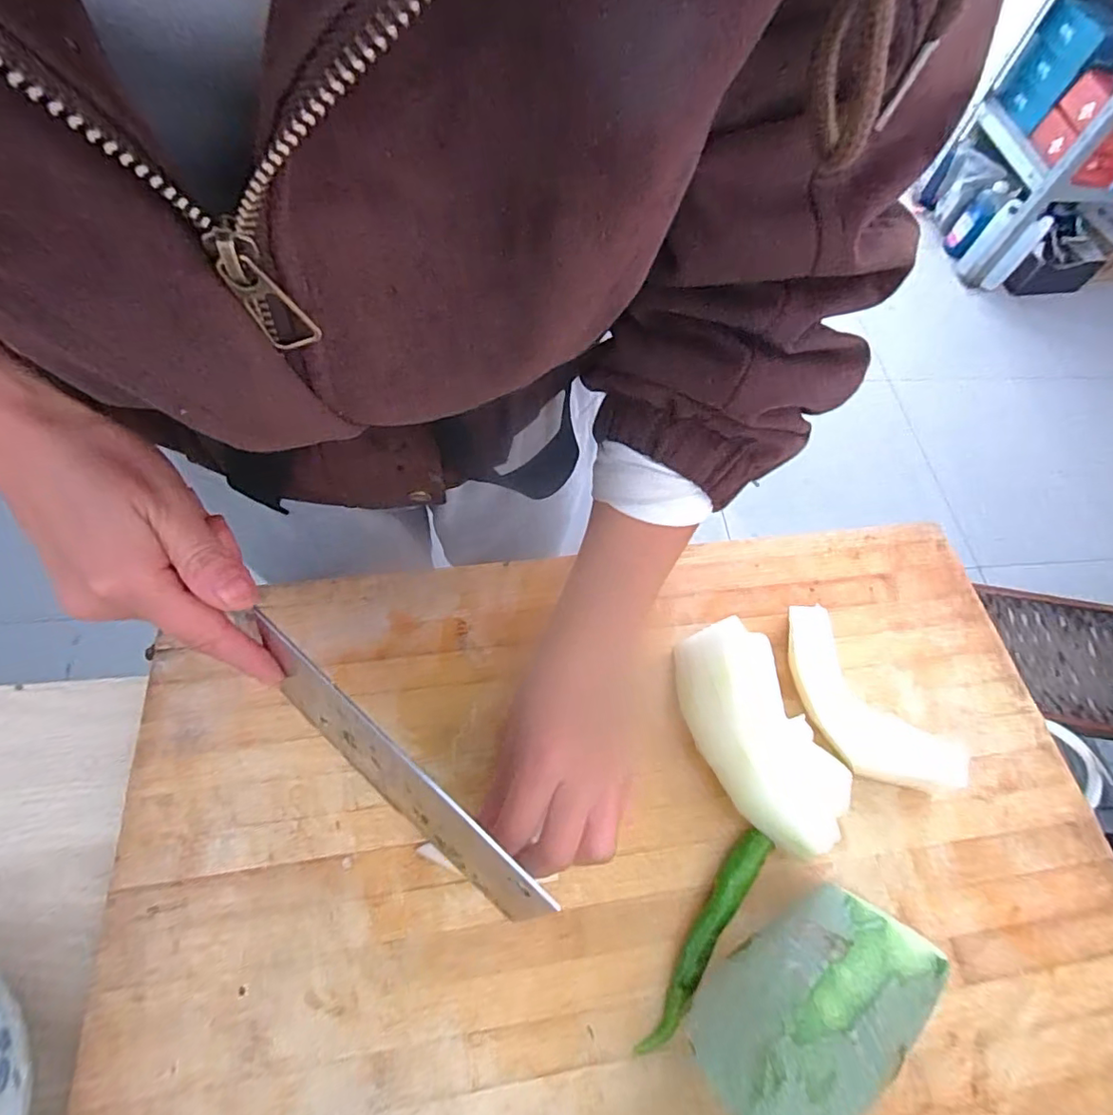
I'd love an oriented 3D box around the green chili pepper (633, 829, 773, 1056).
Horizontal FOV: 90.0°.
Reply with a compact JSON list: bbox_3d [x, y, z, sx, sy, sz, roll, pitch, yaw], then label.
[{"bbox_3d":[0.078,0.198,0.292,0.015,0.013,0.119,35,66,14],"label":"green chili pepper"}]

